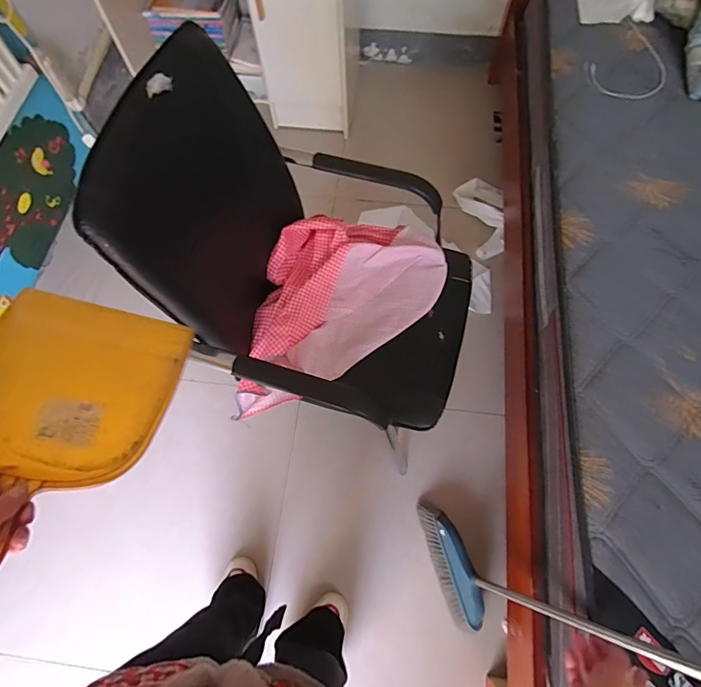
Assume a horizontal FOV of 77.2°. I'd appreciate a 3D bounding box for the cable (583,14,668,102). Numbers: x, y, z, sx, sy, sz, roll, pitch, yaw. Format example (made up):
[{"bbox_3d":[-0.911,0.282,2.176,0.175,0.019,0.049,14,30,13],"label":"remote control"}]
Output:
[{"bbox_3d":[0.807,-0.796,1.249,0.203,0.017,0.309,39,75,9],"label":"cable"}]

